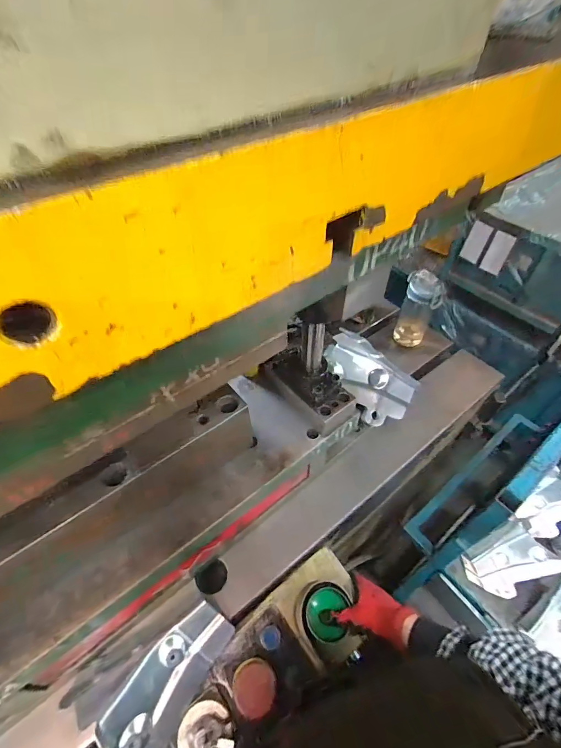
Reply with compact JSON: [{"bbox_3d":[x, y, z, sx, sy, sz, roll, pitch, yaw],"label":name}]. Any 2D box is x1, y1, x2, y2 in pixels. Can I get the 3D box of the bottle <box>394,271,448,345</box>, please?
[{"bbox_3d":[0.324,-0.151,0.843,0.078,0.187,0.058,23,53,19],"label":"bottle"}]

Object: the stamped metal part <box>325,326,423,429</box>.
[{"bbox_3d":[0.171,0.004,0.703,0.116,0.074,0.198,-30,55,-23],"label":"stamped metal part"}]

